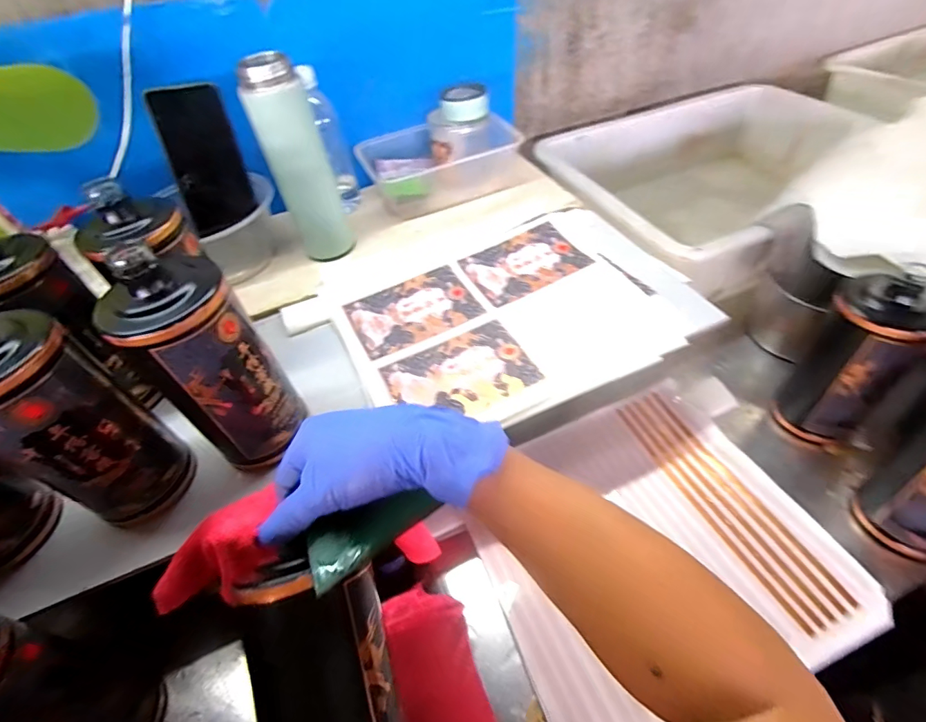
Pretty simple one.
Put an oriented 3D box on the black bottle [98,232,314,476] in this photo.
[{"bbox_3d":[-0.187,0.008,0.343,0.075,0.195,0.080,35,61,28],"label":"black bottle"}]

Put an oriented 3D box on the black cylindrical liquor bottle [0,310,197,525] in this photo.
[{"bbox_3d":[-0.285,0.043,0.327,0.085,0.177,0.078,-2,51,2],"label":"black cylindrical liquor bottle"}]

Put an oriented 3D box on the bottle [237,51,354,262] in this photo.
[{"bbox_3d":[-0.176,-0.204,0.497,0.063,0.200,0.074,-18,52,-11],"label":"bottle"}]

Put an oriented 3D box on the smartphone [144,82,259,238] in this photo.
[{"bbox_3d":[-0.303,-0.232,0.535,0.012,0.158,0.087,26,49,23],"label":"smartphone"}]

